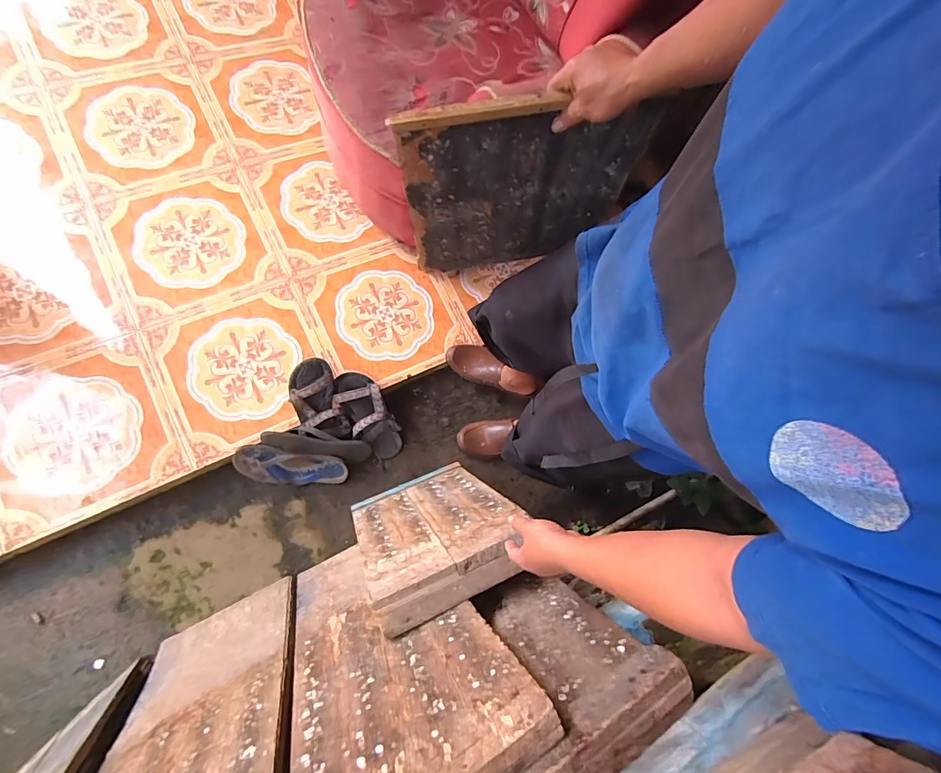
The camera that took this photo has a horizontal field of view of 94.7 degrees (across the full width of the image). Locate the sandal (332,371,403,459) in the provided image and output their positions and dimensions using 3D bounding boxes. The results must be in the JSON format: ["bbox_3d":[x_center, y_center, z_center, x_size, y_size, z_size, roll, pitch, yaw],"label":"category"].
[{"bbox_3d":[-0.272,0.085,1.183,0.121,0.073,0.266,-32,106,-9],"label":"sandal"}]

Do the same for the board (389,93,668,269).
[{"bbox_3d":[0.086,-0.332,0.764,0.382,0.412,0.018,-9,77,-4],"label":"board"}]

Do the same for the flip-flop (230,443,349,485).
[{"bbox_3d":[-0.470,0.214,1.142,0.272,0.034,0.109,11,118,-18],"label":"flip-flop"}]

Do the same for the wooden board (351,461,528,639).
[{"bbox_3d":[-0.086,0.311,0.960,0.306,0.490,0.068,-19,100,-17],"label":"wooden board"}]

